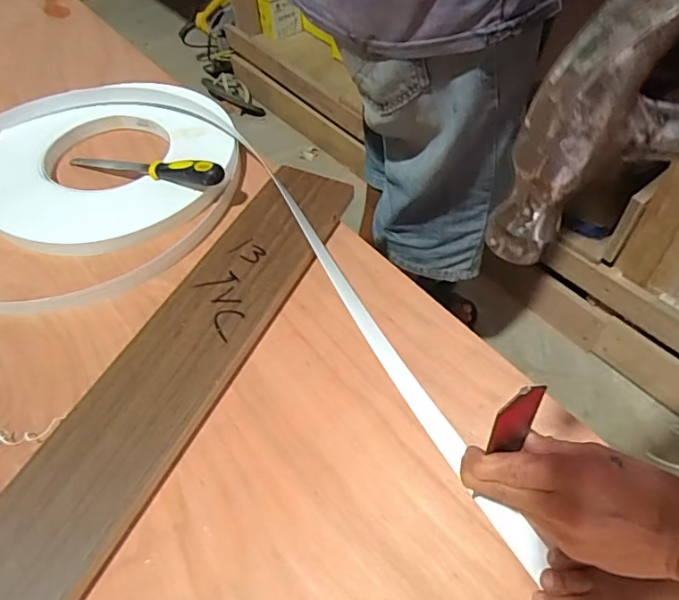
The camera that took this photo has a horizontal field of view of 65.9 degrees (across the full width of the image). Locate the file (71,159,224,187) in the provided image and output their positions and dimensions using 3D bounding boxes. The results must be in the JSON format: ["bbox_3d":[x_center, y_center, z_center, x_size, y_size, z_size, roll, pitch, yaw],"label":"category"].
[{"bbox_3d":[-0.250,-0.165,0.659,0.243,0.029,0.025,11,52,25],"label":"file"}]

